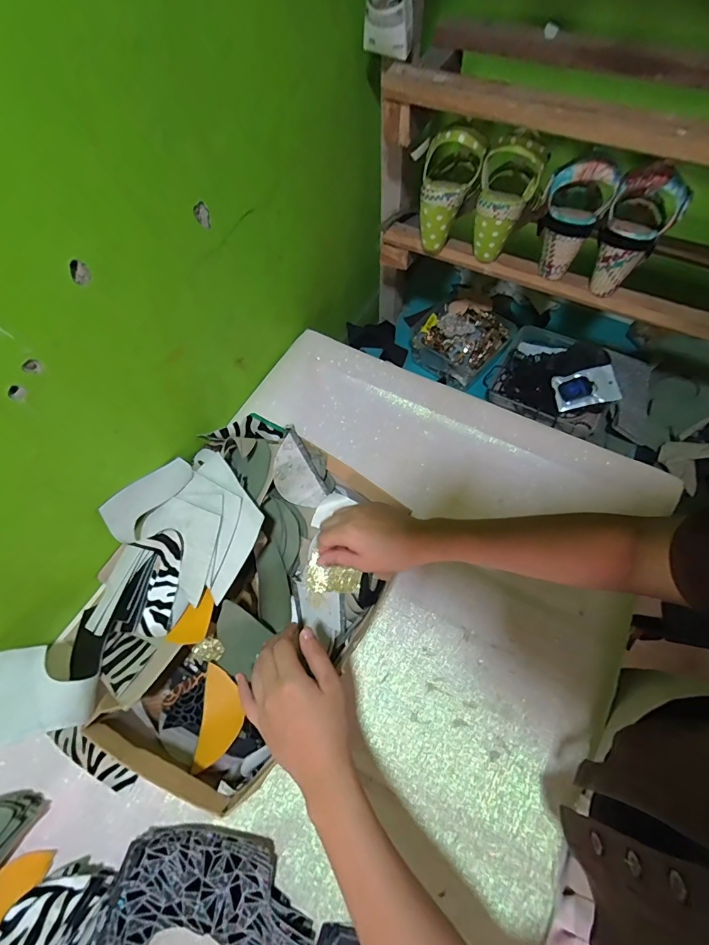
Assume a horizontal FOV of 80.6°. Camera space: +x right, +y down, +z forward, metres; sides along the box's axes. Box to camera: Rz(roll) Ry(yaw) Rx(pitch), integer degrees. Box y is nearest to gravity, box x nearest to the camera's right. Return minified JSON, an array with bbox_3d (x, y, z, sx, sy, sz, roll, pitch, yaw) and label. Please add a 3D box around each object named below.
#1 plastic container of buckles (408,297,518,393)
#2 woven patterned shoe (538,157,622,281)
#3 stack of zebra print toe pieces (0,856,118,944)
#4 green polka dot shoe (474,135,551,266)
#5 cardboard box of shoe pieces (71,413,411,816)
[{"bbox_3d":[0.209,-0.269,0.838,0.178,0.074,0.156,32,67,17],"label":"plastic container of buckles"},{"bbox_3d":[0.292,-0.348,0.565,0.083,0.134,0.101,24,65,14],"label":"woven patterned shoe"},{"bbox_3d":[-0.284,0.424,0.379,0.069,0.033,0.114,24,65,14],"label":"stack of zebra print toe pieces"},{"bbox_3d":[0.200,-0.370,0.576,0.079,0.149,0.061,26,40,15],"label":"green polka dot shoe"},{"bbox_3d":[-0.145,0.118,0.483,0.307,0.107,0.352,29,67,16],"label":"cardboard box of shoe pieces"}]

